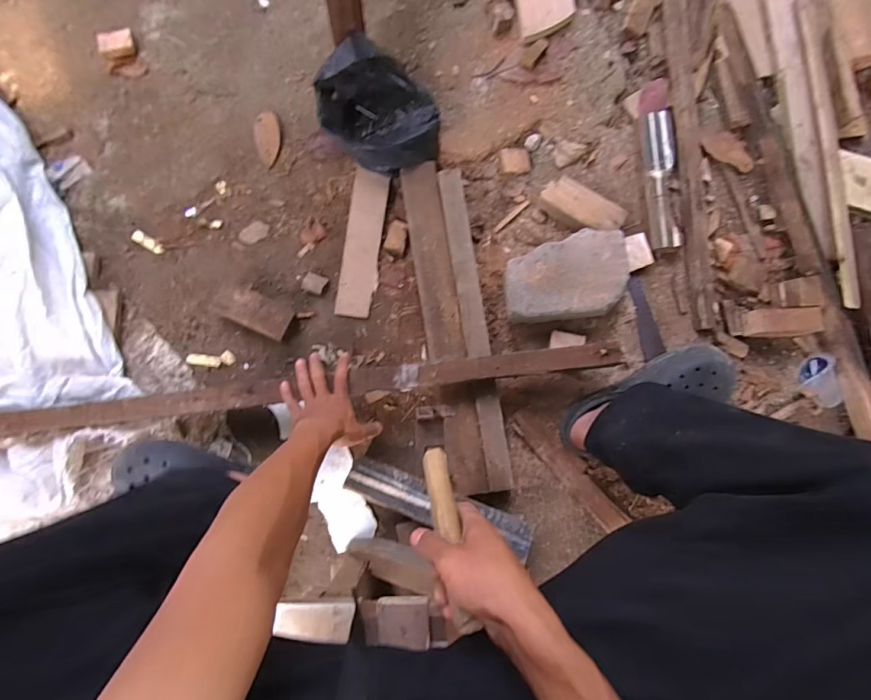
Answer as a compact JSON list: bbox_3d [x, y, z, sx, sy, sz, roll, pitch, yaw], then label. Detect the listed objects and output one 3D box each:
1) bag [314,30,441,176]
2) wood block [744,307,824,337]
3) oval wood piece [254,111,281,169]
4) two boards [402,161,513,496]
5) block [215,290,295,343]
[{"bbox_3d":[-0.092,-0.390,0.716,0.168,0.118,0.189,-38,86,-3],"label":"bag"},{"bbox_3d":[0.570,-0.044,0.719,0.115,0.053,0.046,-4,85,-1],"label":"wood block"},{"bbox_3d":[-0.296,-0.374,0.767,0.044,0.006,0.098,-2,85,0],"label":"oval wood piece"},{"bbox_3d":[0.032,-0.043,0.729,0.098,0.054,0.544,-8,85,-1],"label":"two boards"},{"bbox_3d":[-0.306,-0.064,0.745,0.124,0.041,0.058,24,86,2],"label":"block"}]

